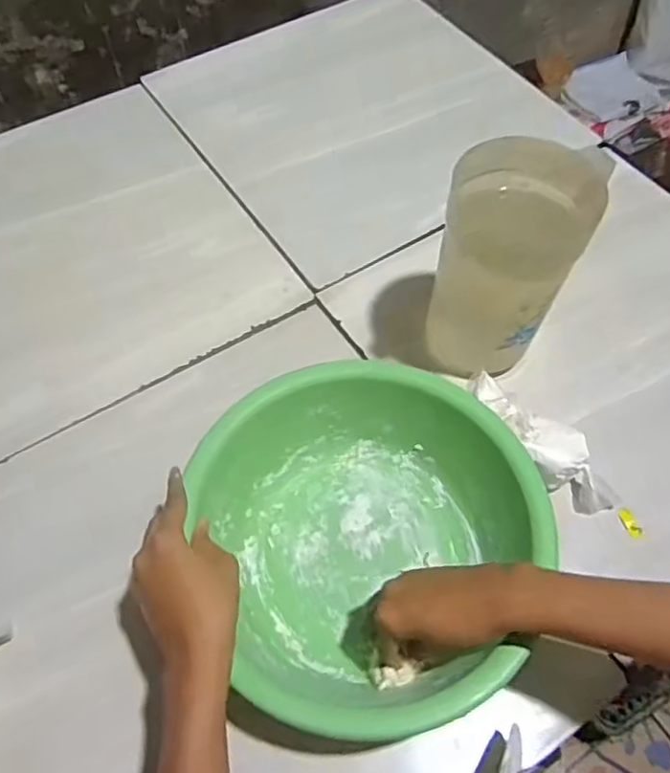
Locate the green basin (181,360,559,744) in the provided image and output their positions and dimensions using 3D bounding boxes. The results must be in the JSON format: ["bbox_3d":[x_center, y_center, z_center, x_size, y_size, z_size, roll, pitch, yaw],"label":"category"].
[{"bbox_3d":[0.035,0.128,0.541,0.260,0.102,0.283,0,58,0],"label":"green basin"}]

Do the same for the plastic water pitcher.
[{"bbox_3d":[0.166,-0.119,0.615,0.124,0.228,0.118,0,58,0],"label":"plastic water pitcher"}]

